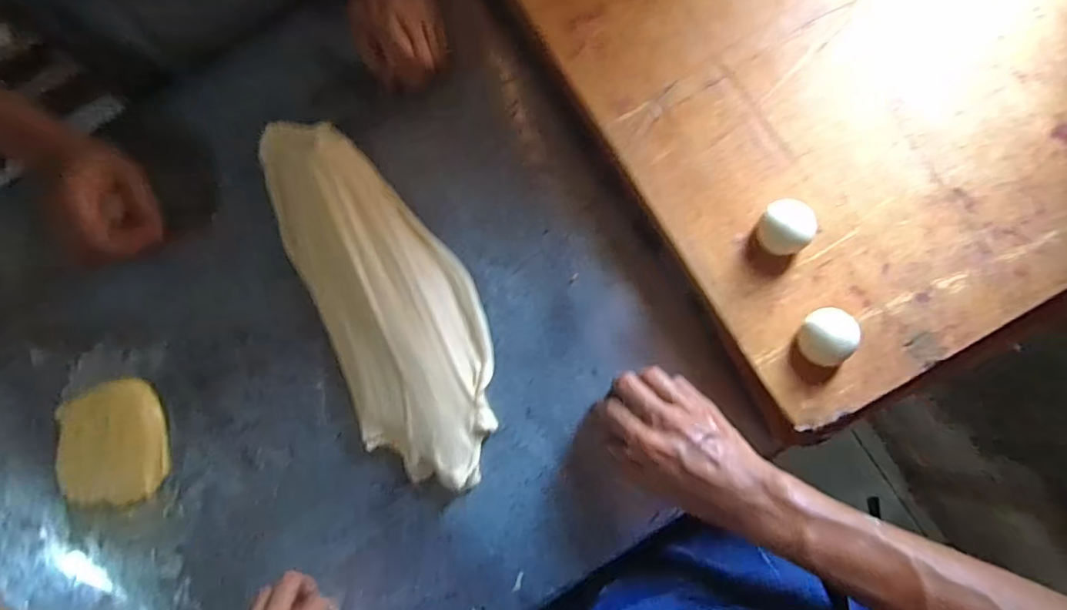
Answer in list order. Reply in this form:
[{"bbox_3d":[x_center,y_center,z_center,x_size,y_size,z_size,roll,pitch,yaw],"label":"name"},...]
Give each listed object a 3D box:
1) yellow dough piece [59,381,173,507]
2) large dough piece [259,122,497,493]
[{"bbox_3d":[-0.390,0.129,0.505,0.101,0.034,0.110,-19,82,2],"label":"yellow dough piece"},{"bbox_3d":[-0.137,-0.018,0.506,0.135,0.028,0.361,-28,81,1],"label":"large dough piece"}]

